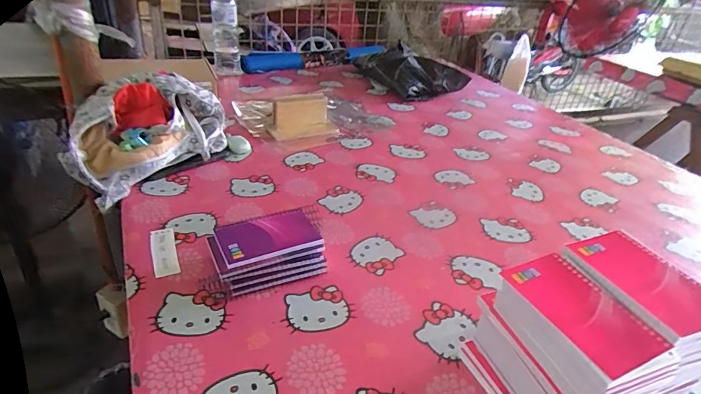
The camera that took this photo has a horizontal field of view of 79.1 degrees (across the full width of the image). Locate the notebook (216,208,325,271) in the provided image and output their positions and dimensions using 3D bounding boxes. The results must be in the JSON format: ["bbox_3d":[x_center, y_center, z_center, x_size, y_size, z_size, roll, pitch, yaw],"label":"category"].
[{"bbox_3d":[-0.112,0.051,0.579,0.130,0.016,0.083,-14,37,-29],"label":"notebook"}]

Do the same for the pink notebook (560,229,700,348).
[{"bbox_3d":[0.287,0.081,0.417,0.080,0.017,0.132,-9,35,-22],"label":"pink notebook"}]

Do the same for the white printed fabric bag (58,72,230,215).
[{"bbox_3d":[-0.371,-0.135,0.810,0.161,0.148,0.304,24,37,28],"label":"white printed fabric bag"}]

